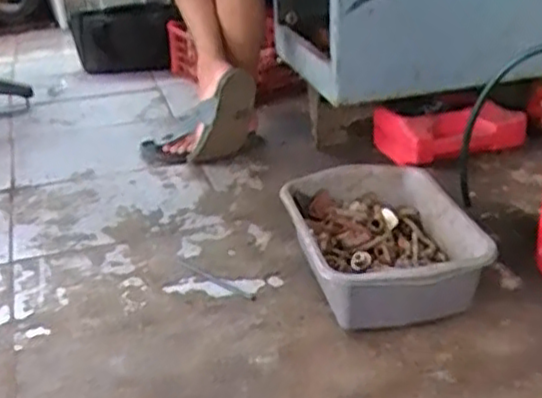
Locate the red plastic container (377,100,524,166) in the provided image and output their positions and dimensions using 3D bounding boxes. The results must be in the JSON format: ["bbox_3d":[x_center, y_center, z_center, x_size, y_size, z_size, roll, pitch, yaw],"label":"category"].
[{"bbox_3d":[0.360,-0.119,1.406,0.294,0.101,0.093,-2,28,-1],"label":"red plastic container"}]

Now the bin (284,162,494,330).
[{"bbox_3d":[0.166,0.075,1.137,0.257,0.126,0.309,-8,29,-13],"label":"bin"}]

